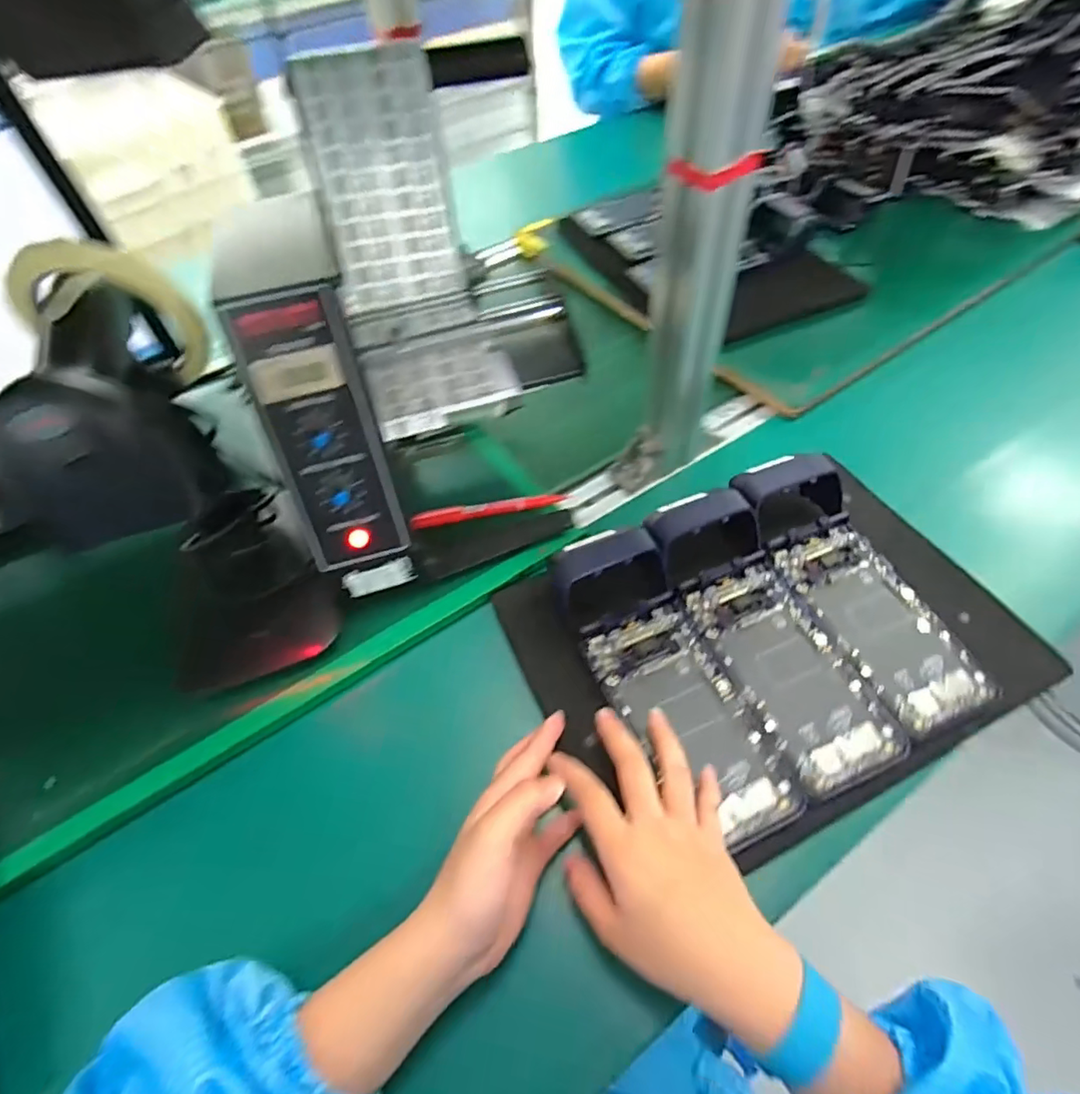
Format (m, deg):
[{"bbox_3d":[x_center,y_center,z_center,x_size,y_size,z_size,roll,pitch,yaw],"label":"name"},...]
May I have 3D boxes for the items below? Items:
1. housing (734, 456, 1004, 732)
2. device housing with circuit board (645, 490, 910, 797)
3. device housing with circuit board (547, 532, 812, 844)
[{"bbox_3d":[0.233,0.021,0.428,0.083,0.046,0.214,-15,53,-14],"label":"housing"},{"bbox_3d":[0.159,0.049,0.407,0.083,0.045,0.220,-17,54,-16],"label":"device housing with circuit board"},{"bbox_3d":[0.090,0.086,0.398,0.079,0.032,0.212,-24,66,-21],"label":"device housing with circuit board"}]

